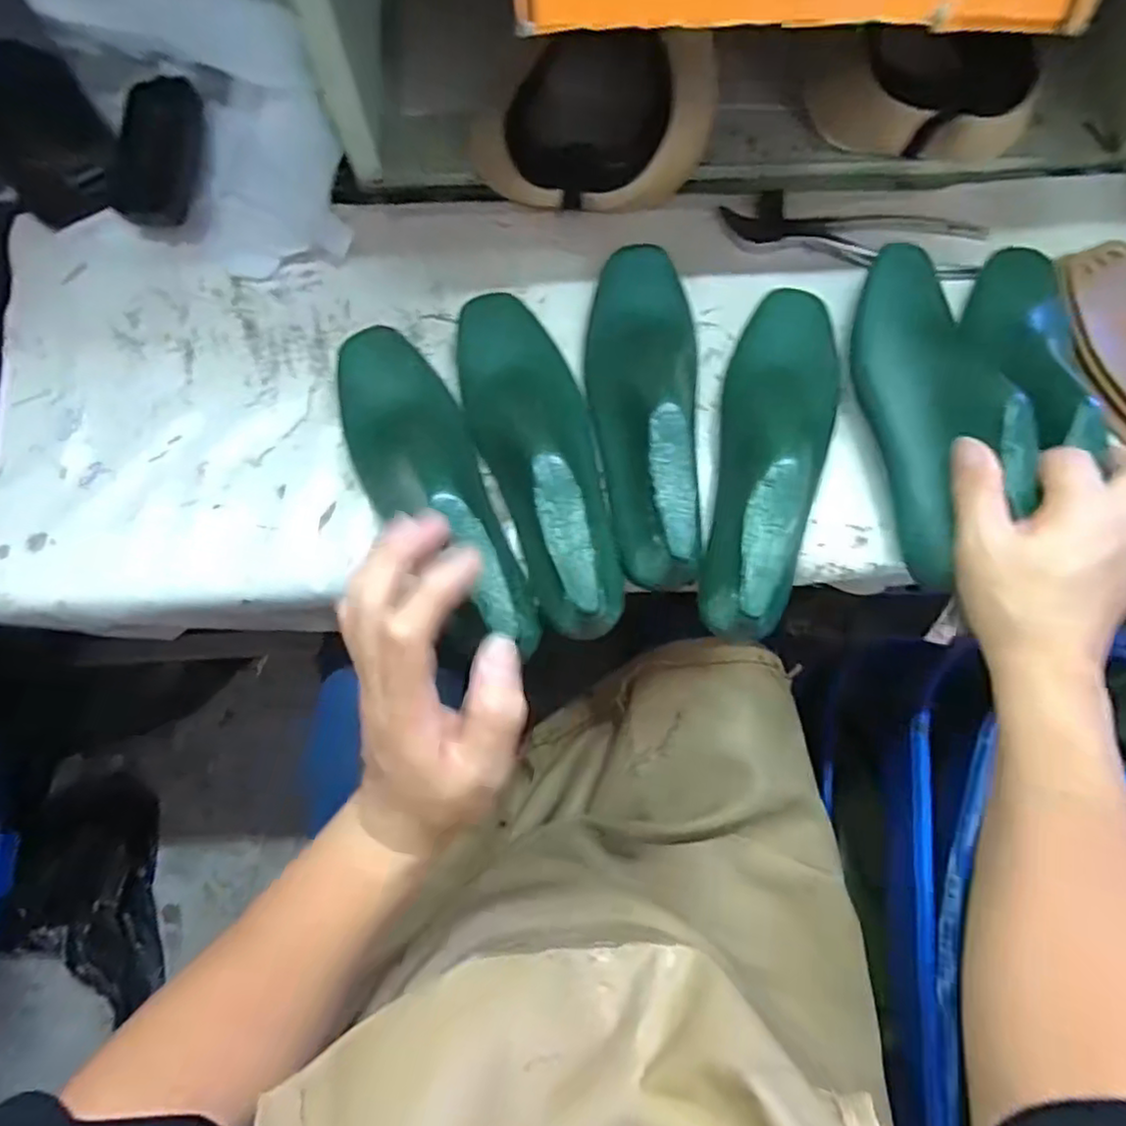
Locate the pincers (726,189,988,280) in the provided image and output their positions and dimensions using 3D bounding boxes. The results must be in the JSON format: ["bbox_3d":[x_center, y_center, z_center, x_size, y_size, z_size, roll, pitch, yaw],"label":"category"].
[{"bbox_3d":[0.216,-0.243,0.485,0.189,0.021,0.060,9,77,1],"label":"pincers"}]

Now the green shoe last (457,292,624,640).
[{"bbox_3d":[-0.013,-0.074,0.411,0.072,0.067,0.234,-18,78,-5],"label":"green shoe last"}]

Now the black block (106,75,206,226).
[{"bbox_3d":[-0.293,-0.298,0.481,0.053,0.026,0.104,10,90,-19],"label":"black block"}]

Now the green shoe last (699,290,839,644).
[{"bbox_3d":[0.135,-0.071,0.416,0.072,0.070,0.238,16,78,3],"label":"green shoe last"}]

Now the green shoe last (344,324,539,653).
[{"bbox_3d":[-0.082,-0.046,0.407,0.071,0.076,0.230,-27,79,-6],"label":"green shoe last"}]

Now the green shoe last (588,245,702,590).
[{"bbox_3d":[0.056,-0.105,0.422,0.069,0.071,0.233,0,77,-1],"label":"green shoe last"}]

